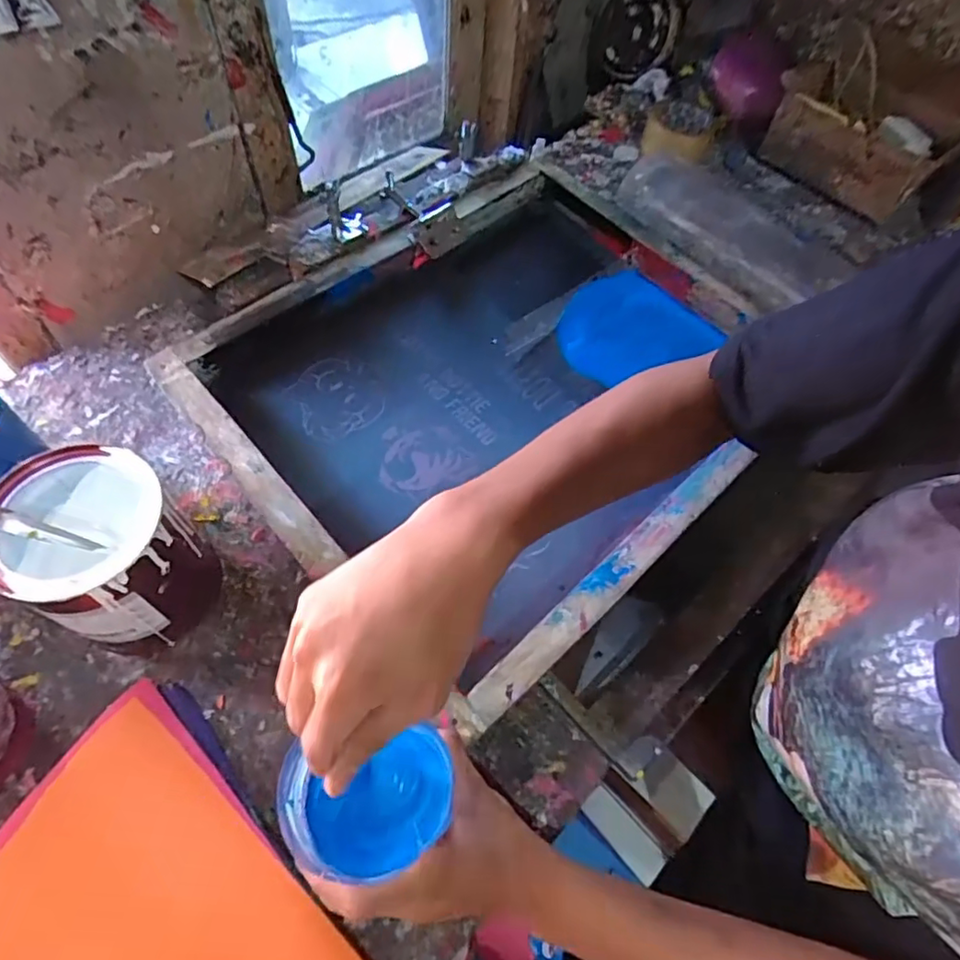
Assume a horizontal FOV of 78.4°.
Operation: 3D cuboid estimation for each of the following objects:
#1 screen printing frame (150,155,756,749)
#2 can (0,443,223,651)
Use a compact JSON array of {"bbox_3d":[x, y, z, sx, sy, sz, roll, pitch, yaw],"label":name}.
[{"bbox_3d":[0.036,-0.103,0.597,0.536,0.038,0.450,-37,68,-22],"label":"screen printing frame"},{"bbox_3d":[-0.272,0.055,0.436,0.120,0.136,0.109,19,60,7],"label":"can"}]

